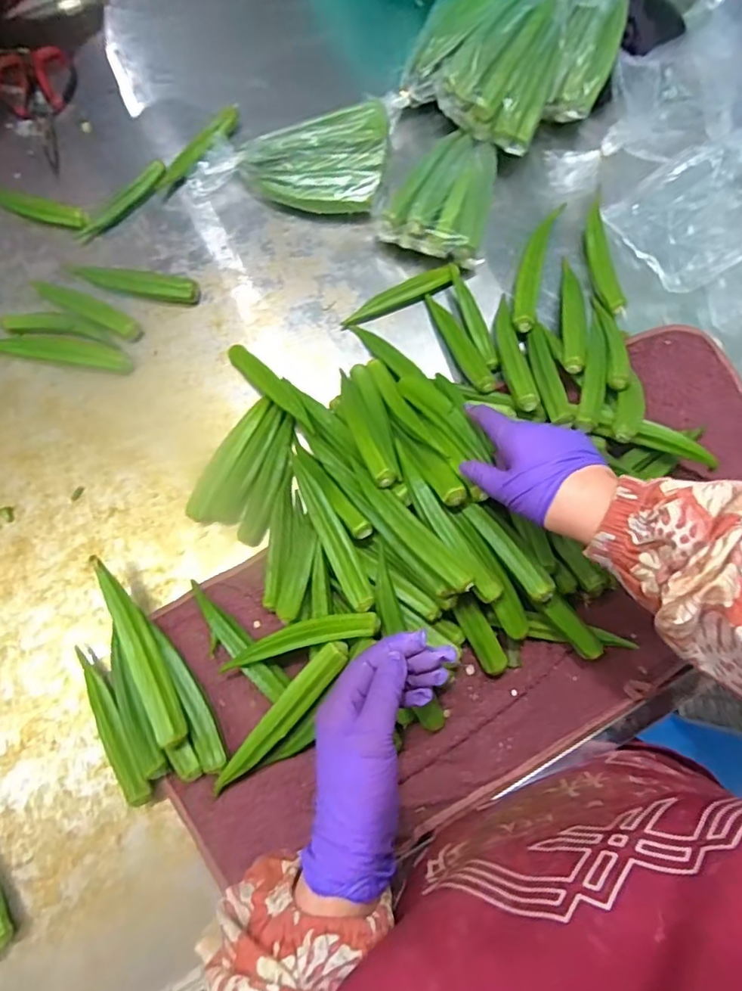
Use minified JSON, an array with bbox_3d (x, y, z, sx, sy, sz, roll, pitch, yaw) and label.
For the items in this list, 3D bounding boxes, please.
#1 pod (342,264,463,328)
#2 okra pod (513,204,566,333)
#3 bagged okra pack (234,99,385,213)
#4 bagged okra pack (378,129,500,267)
[{"bbox_3d":[0.031,-0.209,0.558,0.126,0.025,0.019,-21,75,-5],"label":"pod"},{"bbox_3d":[0.170,-0.237,0.560,0.027,0.019,0.158,16,75,5],"label":"okra pod"},{"bbox_3d":[-0.063,-0.372,0.590,0.166,0.060,0.117,6,74,2],"label":"bagged okra pack"},{"bbox_3d":[0.083,-0.320,0.572,0.108,0.055,0.147,20,75,6],"label":"bagged okra pack"}]

